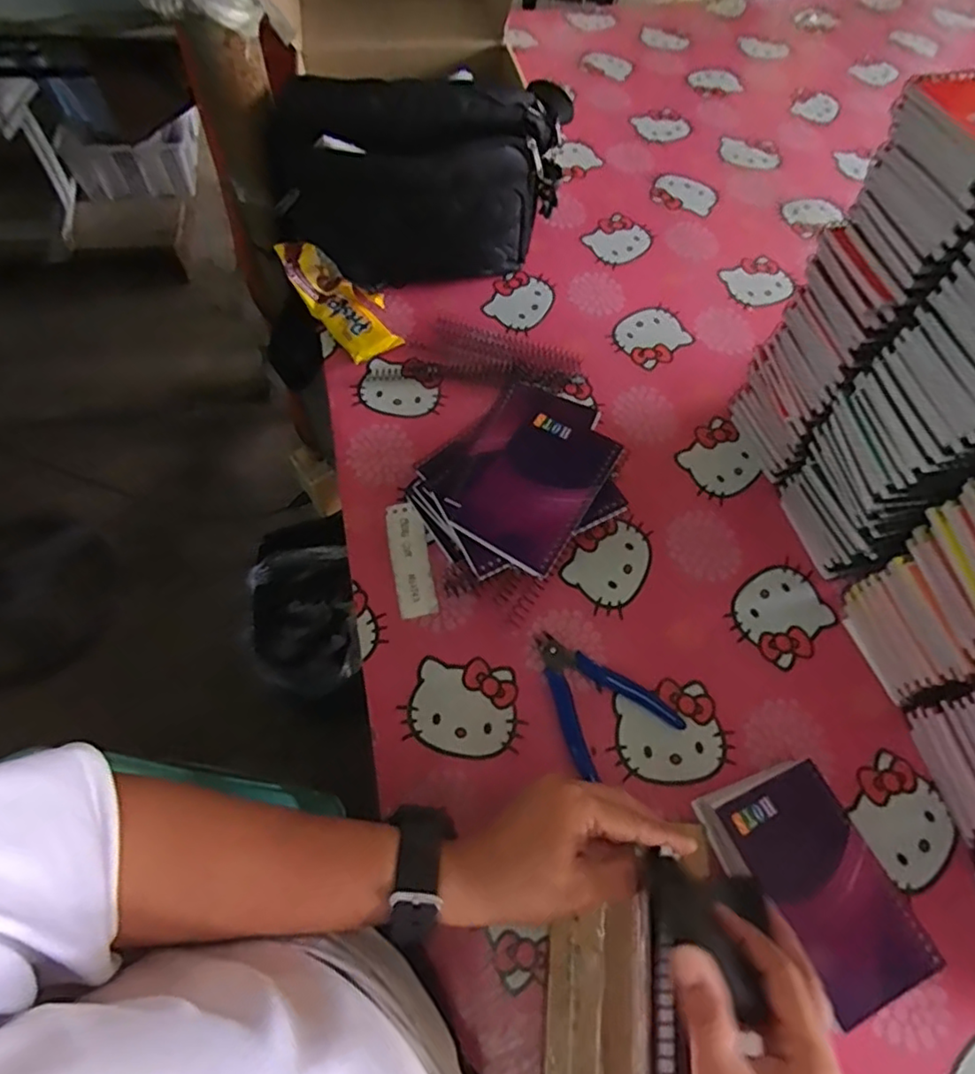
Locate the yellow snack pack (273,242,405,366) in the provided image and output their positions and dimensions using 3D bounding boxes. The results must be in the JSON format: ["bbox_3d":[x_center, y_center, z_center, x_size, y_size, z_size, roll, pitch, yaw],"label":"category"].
[{"bbox_3d":[-0.147,-0.245,0.633,0.066,0.042,0.143,-39,86,-20],"label":"yellow snack pack"}]

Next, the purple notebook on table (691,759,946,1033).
[{"bbox_3d":[0.210,0.225,0.404,0.081,0.034,0.135,-22,64,-12],"label":"purple notebook on table"}]

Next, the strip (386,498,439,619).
[{"bbox_3d":[-0.067,0.019,0.526,0.031,0.004,0.108,-12,62,-7],"label":"strip"}]

